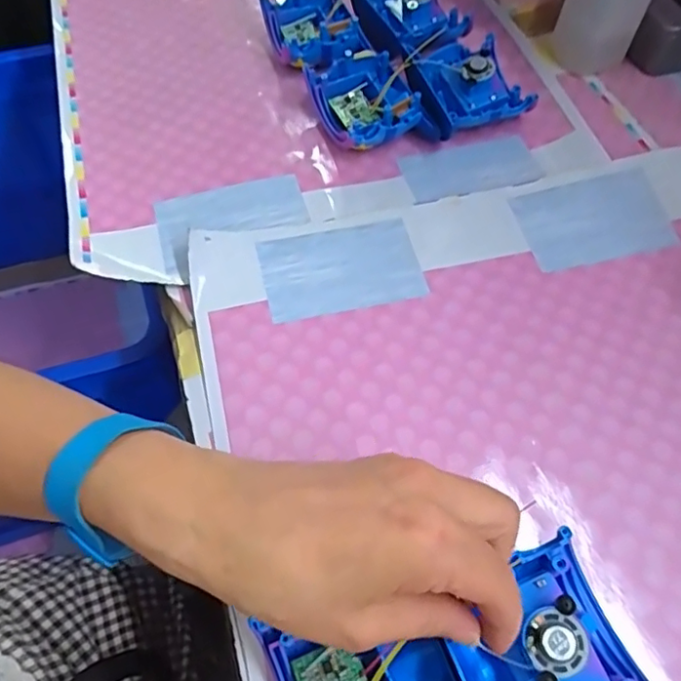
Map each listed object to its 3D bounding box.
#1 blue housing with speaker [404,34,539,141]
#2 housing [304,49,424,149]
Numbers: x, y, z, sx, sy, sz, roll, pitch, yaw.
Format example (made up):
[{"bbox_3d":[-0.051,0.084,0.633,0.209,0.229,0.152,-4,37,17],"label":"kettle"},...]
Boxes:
[{"bbox_3d":[0.093,-0.209,0.475,0.096,0.043,0.091,-17,60,-11],"label":"blue housing with speaker"},{"bbox_3d":[0.019,-0.191,0.463,0.074,0.039,0.091,-24,62,-15],"label":"housing"}]

